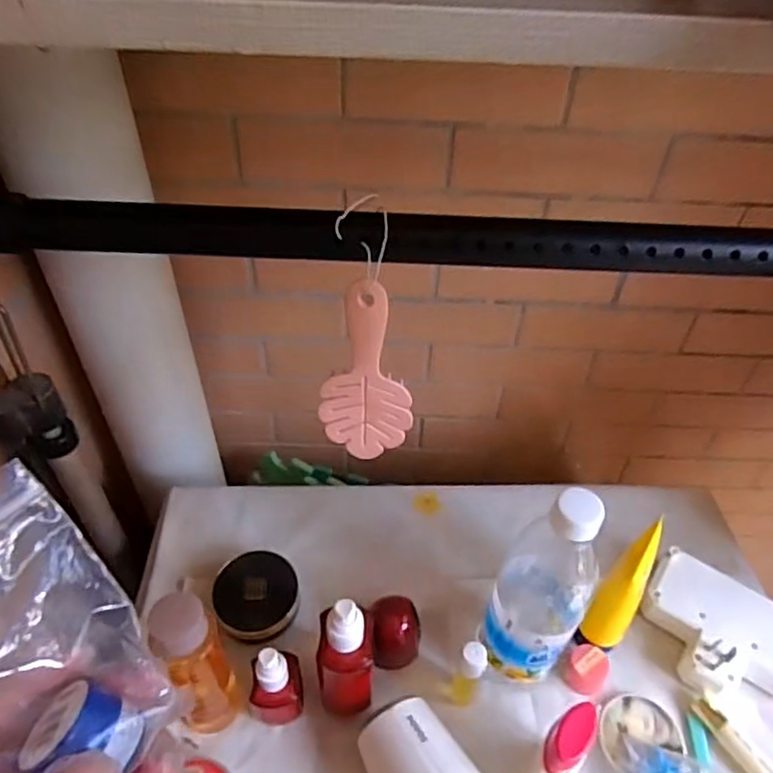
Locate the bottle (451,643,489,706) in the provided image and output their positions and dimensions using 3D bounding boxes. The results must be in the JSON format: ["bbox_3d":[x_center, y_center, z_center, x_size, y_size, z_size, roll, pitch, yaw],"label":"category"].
[{"bbox_3d":[0.064,0.224,0.485,0.019,0.086,0.017,19,47,16],"label":"bottle"}]

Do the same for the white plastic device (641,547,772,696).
[{"bbox_3d":[0.290,0.213,0.541,0.134,0.035,0.103,33,53,27],"label":"white plastic device"}]

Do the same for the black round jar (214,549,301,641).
[{"bbox_3d":[-0.114,0.187,0.556,0.071,0.034,0.068,1,45,-1],"label":"black round jar"}]

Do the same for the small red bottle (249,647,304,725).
[{"bbox_3d":[-0.084,0.226,0.473,0.040,0.099,0.028,-10,47,-13],"label":"small red bottle"}]

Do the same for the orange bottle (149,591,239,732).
[{"bbox_3d":[-0.138,0.205,0.457,0.046,0.150,0.044,1,45,-1],"label":"orange bottle"}]

